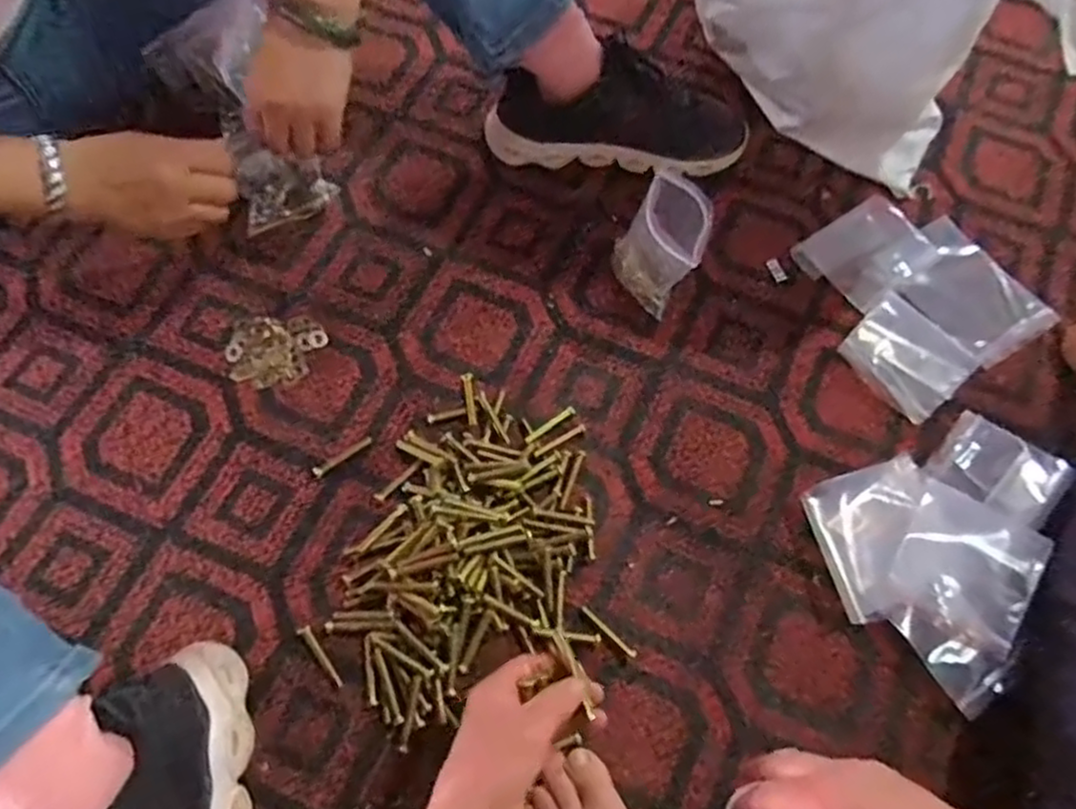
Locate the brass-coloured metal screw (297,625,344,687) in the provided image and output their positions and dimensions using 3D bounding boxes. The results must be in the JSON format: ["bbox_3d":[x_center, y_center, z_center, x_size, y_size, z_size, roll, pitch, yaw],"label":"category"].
[{"bbox_3d":[-0.165,0.191,0.535,0.010,0.006,0.054,-37,73,-15],"label":"brass-coloured metal screw"}]

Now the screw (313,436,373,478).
[{"bbox_3d":[-0.164,0.044,0.594,0.054,0.004,0.010,-32,72,-14],"label":"screw"}]

